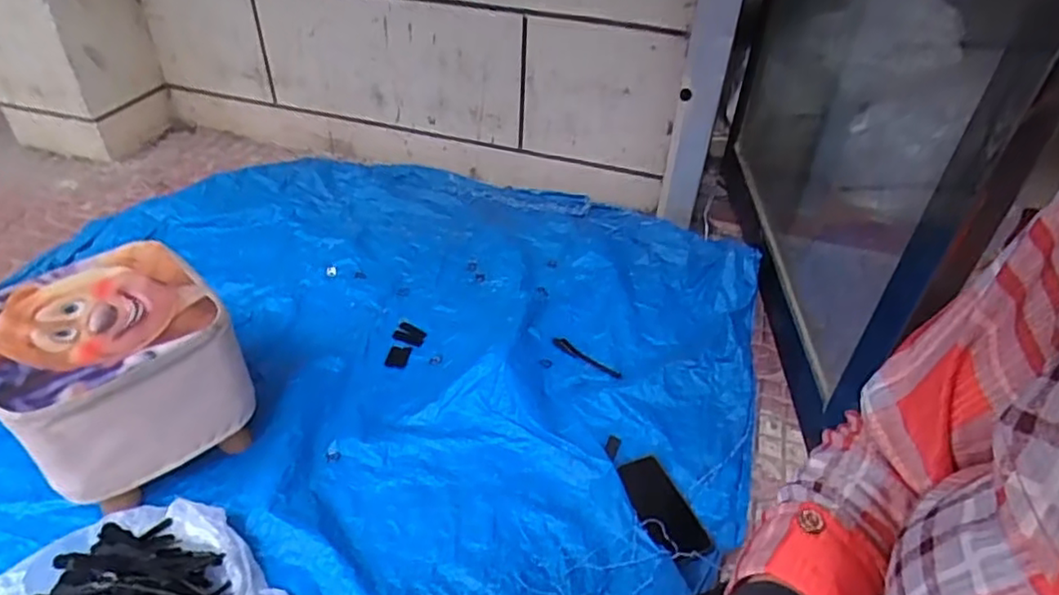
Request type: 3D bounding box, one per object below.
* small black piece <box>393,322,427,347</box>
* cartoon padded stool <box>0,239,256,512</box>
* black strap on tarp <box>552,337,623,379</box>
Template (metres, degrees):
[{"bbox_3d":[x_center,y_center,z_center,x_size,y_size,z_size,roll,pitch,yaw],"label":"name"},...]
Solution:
[{"bbox_3d":[-0.215,0.065,1.137,0.059,0.006,0.041,15,43,15],"label":"small black piece"},{"bbox_3d":[-0.550,0.119,0.867,0.266,0.249,0.257,32,47,31],"label":"cartoon padded stool"},{"bbox_3d":[0.102,0.106,1.109,0.135,0.022,0.026,22,46,22],"label":"black strap on tarp"}]

